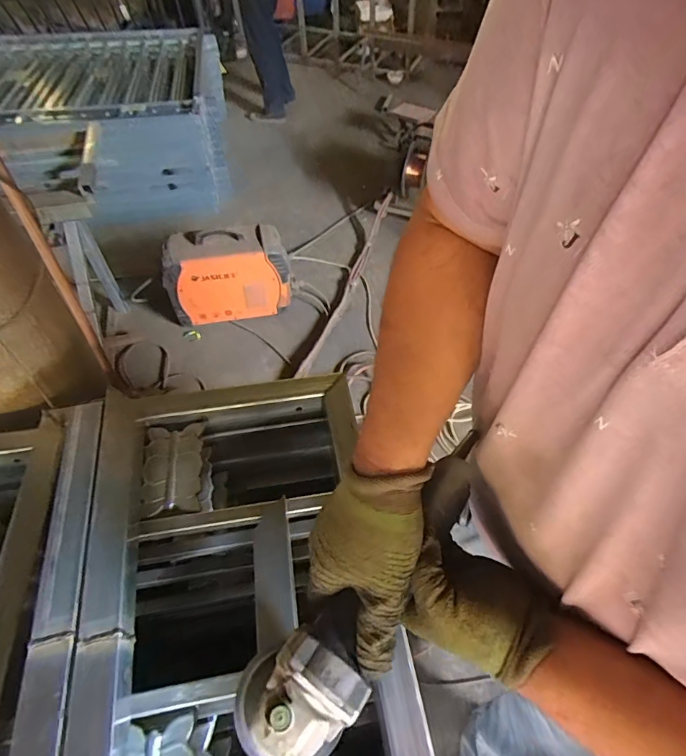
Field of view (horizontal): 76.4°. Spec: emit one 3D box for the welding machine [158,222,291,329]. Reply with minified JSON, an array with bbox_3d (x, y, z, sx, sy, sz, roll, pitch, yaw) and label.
[{"bbox_3d":[-0.453,-0.406,1.759,0.482,0.357,0.176,-11,52,-9],"label":"welding machine"}]

